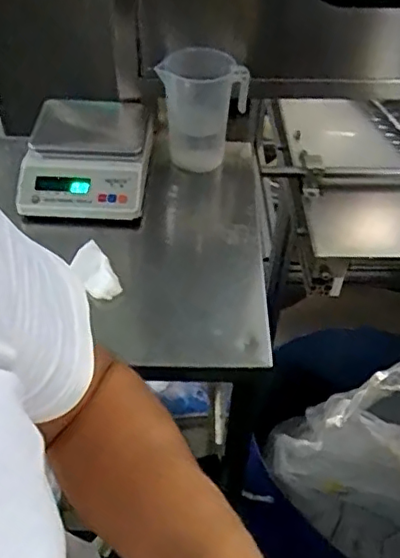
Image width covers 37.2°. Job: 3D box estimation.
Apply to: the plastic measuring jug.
[{"bbox_3d":[0.006,-0.286,1.007,0.141,0.164,0.109,7,47,5],"label":"plastic measuring jug"}]

